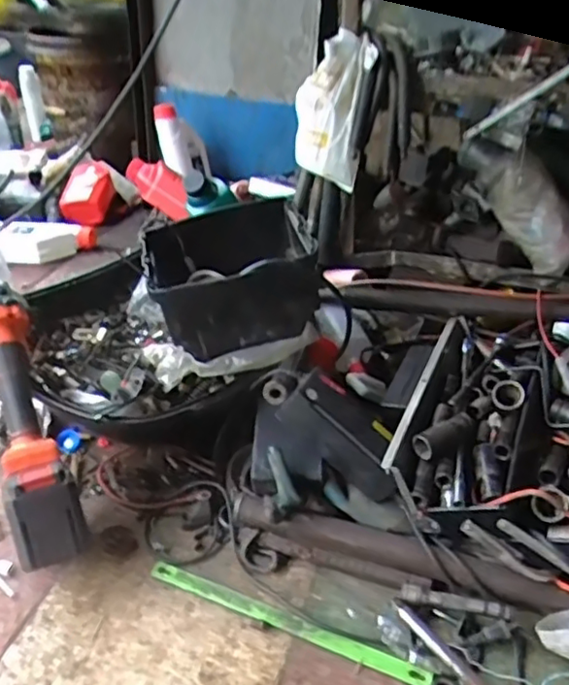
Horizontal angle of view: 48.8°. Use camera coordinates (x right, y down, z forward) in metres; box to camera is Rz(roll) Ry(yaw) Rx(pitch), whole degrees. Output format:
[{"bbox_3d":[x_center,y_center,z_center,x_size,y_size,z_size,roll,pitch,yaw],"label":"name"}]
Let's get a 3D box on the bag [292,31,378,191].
[{"bbox_3d":[0.072,-0.351,0.969,0.058,0.241,0.146,-13,61,-18],"label":"bag"}]

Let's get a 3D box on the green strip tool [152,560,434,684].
[{"bbox_3d":[-0.001,0.310,0.700,0.329,0.011,0.021,13,36,20],"label":"green strip tool"}]

